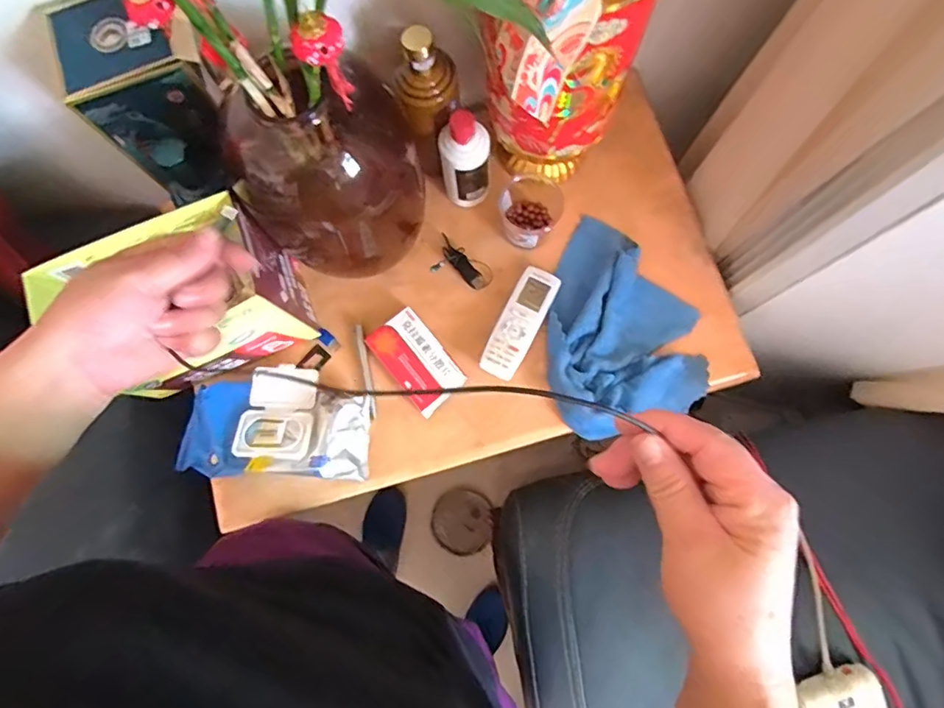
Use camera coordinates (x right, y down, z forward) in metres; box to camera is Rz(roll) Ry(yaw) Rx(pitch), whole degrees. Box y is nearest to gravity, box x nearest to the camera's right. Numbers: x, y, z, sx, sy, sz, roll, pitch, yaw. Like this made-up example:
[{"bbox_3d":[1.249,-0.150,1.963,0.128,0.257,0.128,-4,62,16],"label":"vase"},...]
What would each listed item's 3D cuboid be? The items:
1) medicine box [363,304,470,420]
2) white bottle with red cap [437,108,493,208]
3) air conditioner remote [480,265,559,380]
[{"bbox_3d":[-0.073,0.009,0.712,0.075,0.015,0.129,-39,80,-7],"label":"medicine box"},{"bbox_3d":[-0.008,-0.244,0.692,0.062,0.140,0.052,-3,78,0],"label":"white bottle with red cap"},{"bbox_3d":[0.064,-0.041,0.715,0.051,0.015,0.157,27,80,6],"label":"air conditioner remote"}]

